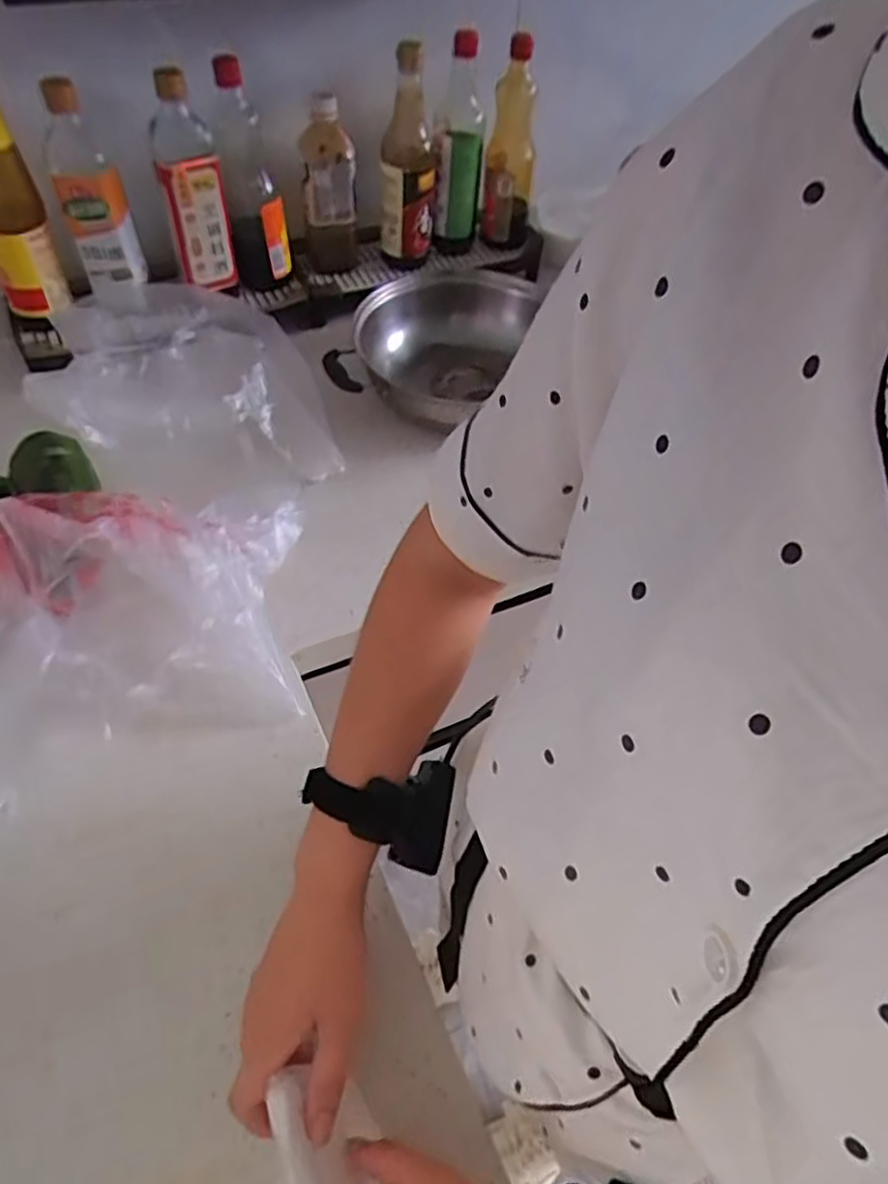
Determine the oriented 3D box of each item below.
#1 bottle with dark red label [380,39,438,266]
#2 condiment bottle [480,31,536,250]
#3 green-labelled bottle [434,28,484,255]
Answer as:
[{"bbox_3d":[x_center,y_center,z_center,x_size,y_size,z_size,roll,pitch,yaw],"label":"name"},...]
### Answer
[{"bbox_3d":[-0.040,-0.495,0.836,0.060,0.217,0.060,6,51,0],"label":"bottle with dark red label"},{"bbox_3d":[0.088,-0.551,0.893,0.058,0.223,0.055,14,51,6],"label":"condiment bottle"},{"bbox_3d":[0.021,-0.528,0.861,0.052,0.227,0.057,6,51,0],"label":"green-labelled bottle"}]

